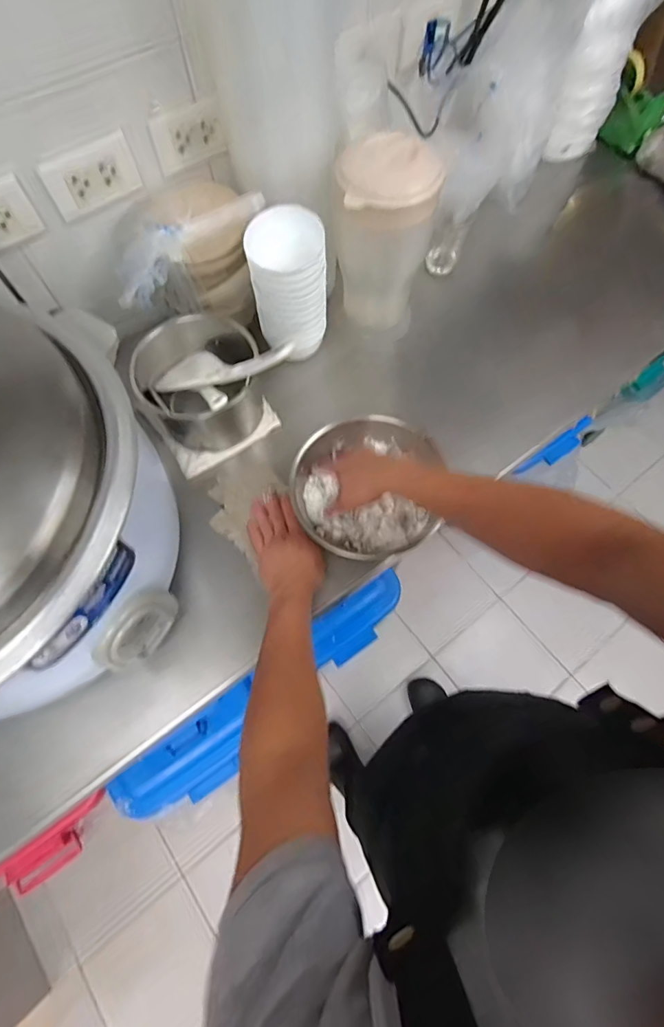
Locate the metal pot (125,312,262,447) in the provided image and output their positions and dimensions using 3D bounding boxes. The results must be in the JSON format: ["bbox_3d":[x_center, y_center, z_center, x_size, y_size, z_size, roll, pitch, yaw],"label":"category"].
[{"bbox_3d":[-0.185,-0.186,0.670,0.138,0.134,0.169,43,75,15],"label":"metal pot"}]

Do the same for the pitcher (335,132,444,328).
[{"bbox_3d":[0.074,-0.384,0.671,0.130,0.255,0.102,12,69,5],"label":"pitcher"}]

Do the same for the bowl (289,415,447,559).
[{"bbox_3d":[0.052,-0.038,0.610,0.200,0.085,0.190,0,69,0],"label":"bowl"}]

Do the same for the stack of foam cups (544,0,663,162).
[{"bbox_3d":[0.504,-0.835,0.854,0.117,0.268,0.128,22,70,9],"label":"stack of foam cups"}]

